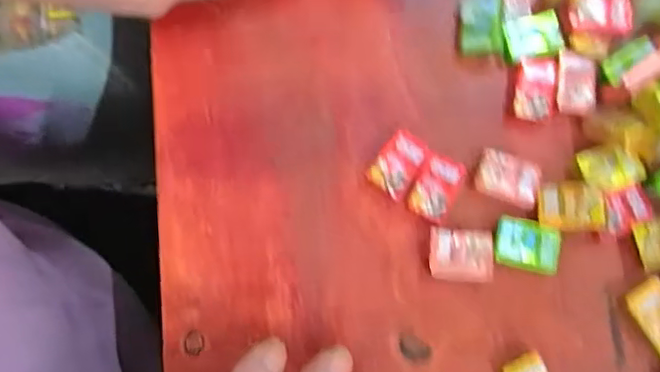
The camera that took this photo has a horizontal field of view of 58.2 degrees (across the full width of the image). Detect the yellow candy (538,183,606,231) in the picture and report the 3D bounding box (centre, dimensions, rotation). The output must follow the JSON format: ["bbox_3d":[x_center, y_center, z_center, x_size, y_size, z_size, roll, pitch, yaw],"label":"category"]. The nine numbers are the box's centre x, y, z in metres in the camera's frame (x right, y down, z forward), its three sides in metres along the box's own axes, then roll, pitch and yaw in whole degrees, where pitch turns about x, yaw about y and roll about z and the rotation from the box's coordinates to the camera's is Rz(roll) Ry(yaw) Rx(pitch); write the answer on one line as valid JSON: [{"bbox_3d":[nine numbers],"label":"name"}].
[{"bbox_3d":[0.097,0.008,0.238,0.024,0.007,0.019,1,81,-1],"label":"yellow candy"}]

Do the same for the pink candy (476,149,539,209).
[{"bbox_3d":[0.073,-0.003,0.244,0.025,0.005,0.018,22,81,3],"label":"pink candy"}]

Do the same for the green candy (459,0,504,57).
[{"bbox_3d":[0.065,-0.069,0.257,0.018,0.009,0.025,-2,81,-1],"label":"green candy"}]

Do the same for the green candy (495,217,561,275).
[{"bbox_3d":[0.080,0.024,0.239,0.024,0.006,0.019,13,81,1],"label":"green candy"}]

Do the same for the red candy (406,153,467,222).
[{"bbox_3d":[0.043,0.001,0.243,0.016,0.004,0.026,27,81,3],"label":"red candy"}]

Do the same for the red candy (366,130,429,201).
[{"bbox_3d":[0.029,-0.008,0.249,0.017,0.011,0.026,37,82,5],"label":"red candy"}]

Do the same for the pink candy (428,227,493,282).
[{"bbox_3d":[0.053,0.028,0.240,0.025,0.006,0.020,5,81,0],"label":"pink candy"}]

